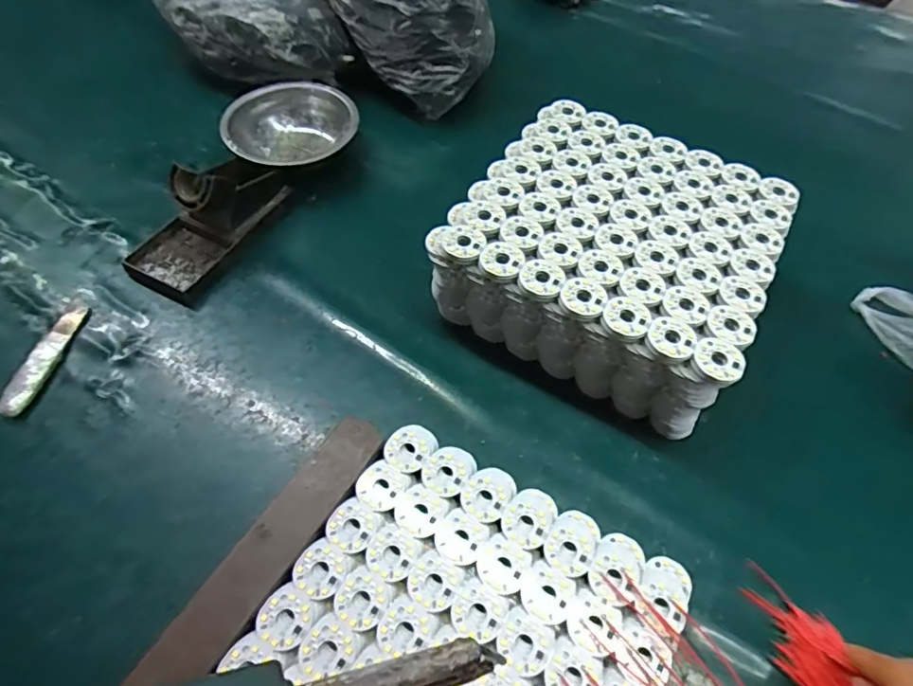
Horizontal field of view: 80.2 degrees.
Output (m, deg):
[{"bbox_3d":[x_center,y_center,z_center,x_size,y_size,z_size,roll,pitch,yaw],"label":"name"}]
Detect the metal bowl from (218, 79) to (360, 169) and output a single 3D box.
[{"bbox_3d":[-0.166,-0.212,0.553,0.123,0.053,0.123,2,54,-3],"label":"metal bowl"}]

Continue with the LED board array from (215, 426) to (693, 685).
[{"bbox_3d":[0.003,0.178,0.304,0.216,0.009,0.225,25,56,13],"label":"LED board array"}]

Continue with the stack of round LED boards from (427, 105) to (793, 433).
[{"bbox_3d":[0.123,-0.070,0.443,0.222,0.103,0.208,28,57,15],"label":"stack of round LED boards"}]

